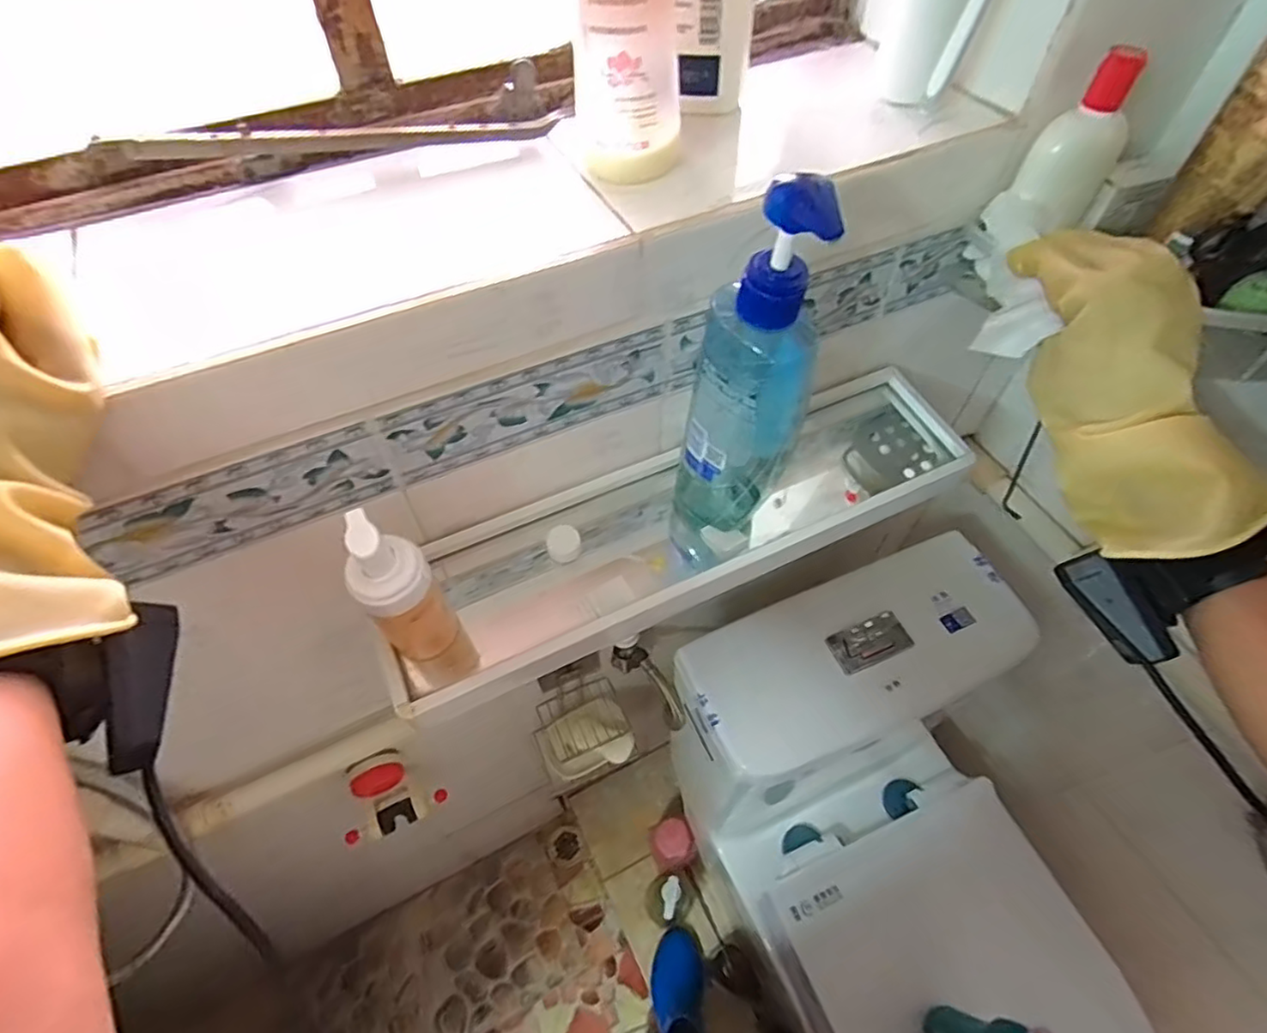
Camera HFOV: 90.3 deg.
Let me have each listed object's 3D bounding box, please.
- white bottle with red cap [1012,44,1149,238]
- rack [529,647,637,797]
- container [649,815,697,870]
[{"bbox_3d":[0.311,-0.257,0.436,0.056,0.101,0.034,-19,57,-12],"label":"white bottle with red cap"},{"bbox_3d":[-0.068,0.271,0.817,0.124,0.147,0.106,-24,58,-15],"label":"rack"},{"bbox_3d":[0.069,0.613,1.159,0.076,0.218,0.080,-16,57,-11],"label":"container"}]

